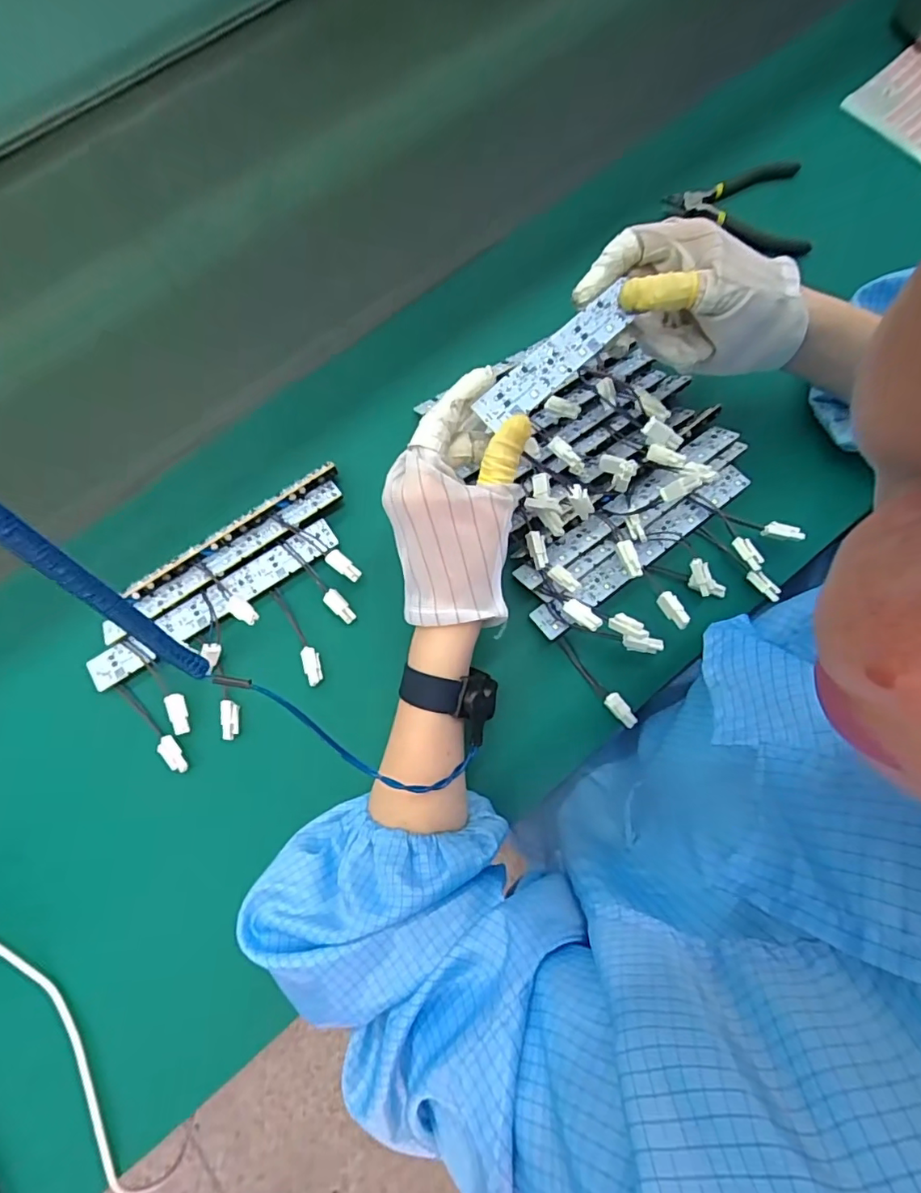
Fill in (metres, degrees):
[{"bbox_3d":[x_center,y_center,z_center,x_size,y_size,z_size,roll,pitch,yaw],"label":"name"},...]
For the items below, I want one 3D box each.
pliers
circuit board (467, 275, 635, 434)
[{"bbox_3d":[0.239,-0.340,0.465,0.116,0.013,0.092,2,75,2],"label":"pliers"},{"bbox_3d":[0.056,-0.136,0.306,0.115,0.004,0.024,-43,92,-11],"label":"circuit board"}]

